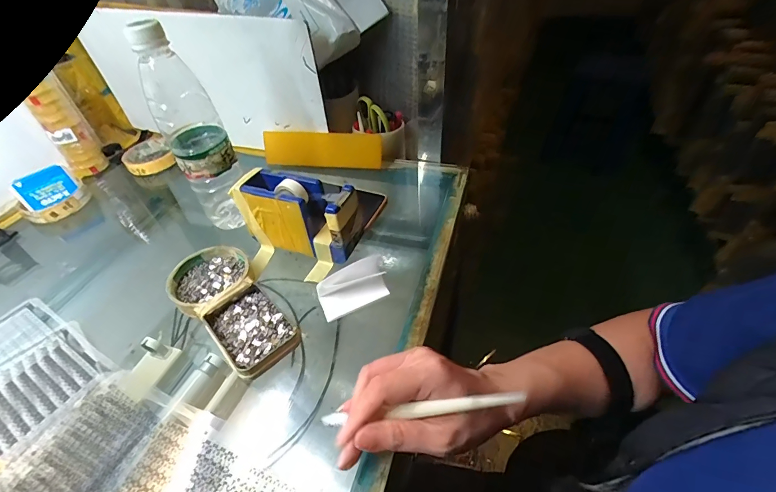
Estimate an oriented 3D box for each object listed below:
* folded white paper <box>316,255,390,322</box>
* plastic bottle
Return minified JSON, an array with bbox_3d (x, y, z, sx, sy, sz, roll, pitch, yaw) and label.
[{"bbox_3d":[-0.035,0.042,0.362,0.069,0.028,0.038,-21,46,-15],"label":"folded white paper"},{"bbox_3d":[-0.216,-0.124,0.407,0.061,0.221,0.072,-28,49,-21],"label":"plastic bottle"}]

